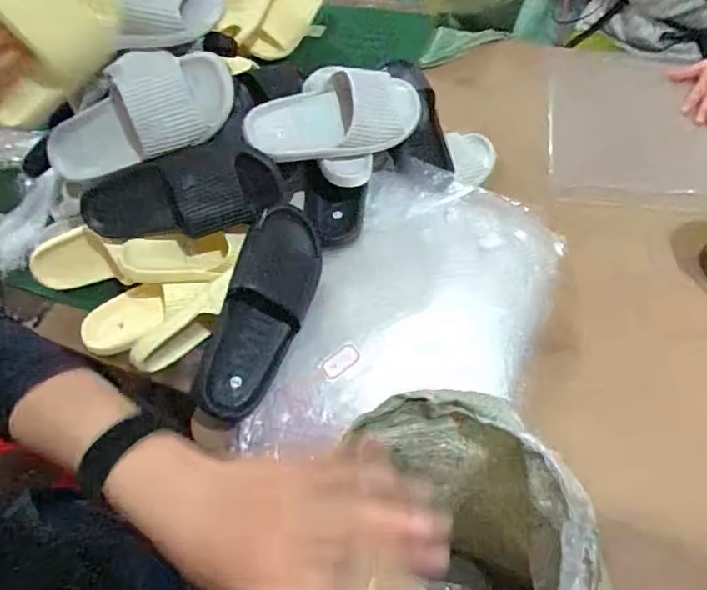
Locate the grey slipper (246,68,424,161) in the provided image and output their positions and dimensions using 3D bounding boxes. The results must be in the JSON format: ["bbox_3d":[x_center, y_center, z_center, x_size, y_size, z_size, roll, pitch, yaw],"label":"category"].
[{"bbox_3d":[-0.028,-0.258,0.804,0.262,0.078,0.117,-16,87,-15],"label":"grey slipper"}]

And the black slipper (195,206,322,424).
[{"bbox_3d":[-0.125,0.014,0.701,0.102,0.088,0.285,18,82,15],"label":"black slipper"}]

